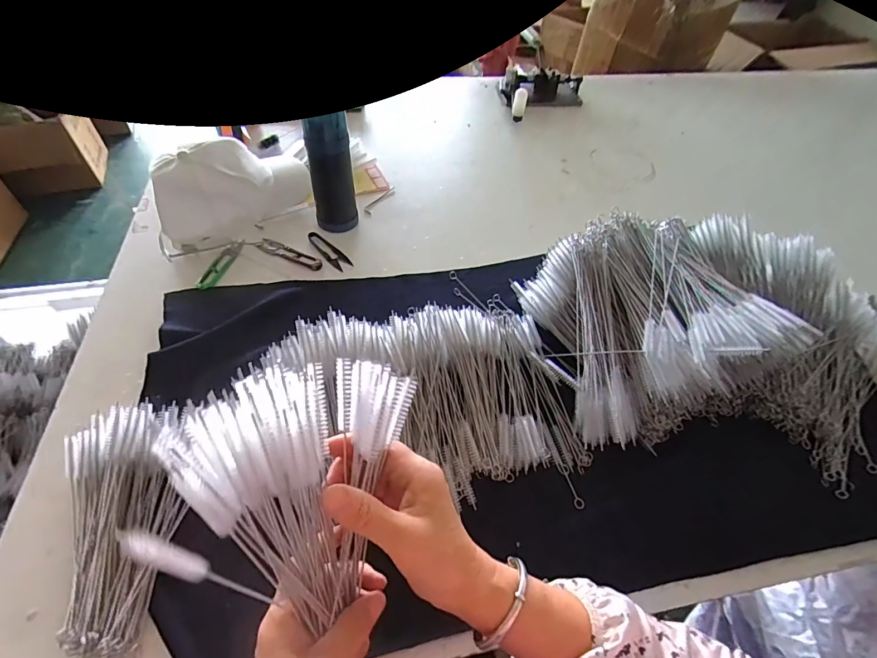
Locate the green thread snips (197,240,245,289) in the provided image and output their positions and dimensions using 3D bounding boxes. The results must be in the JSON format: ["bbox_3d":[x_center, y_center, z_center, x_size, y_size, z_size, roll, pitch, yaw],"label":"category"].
[{"bbox_3d":[-0.333,-0.102,0.666,0.028,0.007,0.105,10,52,5],"label":"green thread snips"}]

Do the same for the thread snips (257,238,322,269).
[{"bbox_3d":[-0.238,-0.119,0.693,0.118,0.004,0.031,26,55,16],"label":"thread snips"}]

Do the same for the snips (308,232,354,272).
[{"bbox_3d":[-0.180,-0.128,0.706,0.029,0.004,0.103,-36,62,-27],"label":"snips"}]

